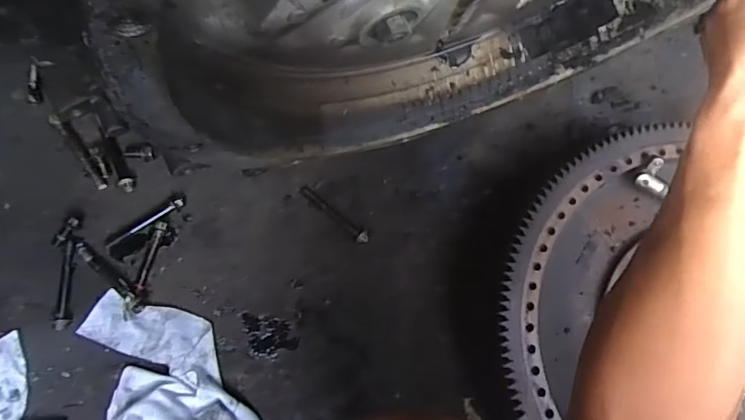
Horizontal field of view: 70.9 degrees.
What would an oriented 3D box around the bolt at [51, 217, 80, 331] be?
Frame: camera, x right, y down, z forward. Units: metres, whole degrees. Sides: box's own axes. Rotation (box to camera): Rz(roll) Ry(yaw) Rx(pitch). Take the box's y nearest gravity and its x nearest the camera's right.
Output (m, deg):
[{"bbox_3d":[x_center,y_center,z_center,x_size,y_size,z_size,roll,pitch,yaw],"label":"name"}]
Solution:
[{"bbox_3d":[-0.358,0.072,0.605,0.024,0.027,0.126,0,82,-6],"label":"bolt"}]

